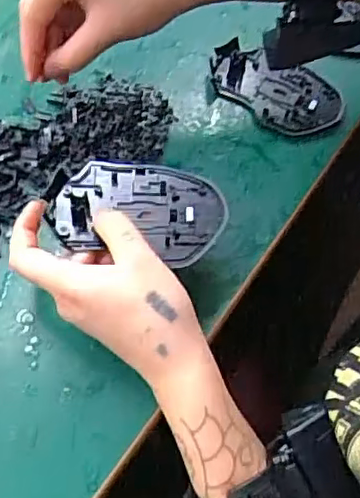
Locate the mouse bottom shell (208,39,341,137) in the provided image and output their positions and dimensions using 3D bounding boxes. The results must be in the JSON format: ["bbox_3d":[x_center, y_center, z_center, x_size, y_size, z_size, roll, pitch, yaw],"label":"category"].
[{"bbox_3d":[0.078,-0.136,0.513,0.116,0.012,0.062,32,65,12],"label":"mouse bottom shell"}]

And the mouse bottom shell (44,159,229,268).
[{"bbox_3d":[-0.027,-0.028,0.401,0.112,0.014,0.070,8,62,0],"label":"mouse bottom shell"}]

